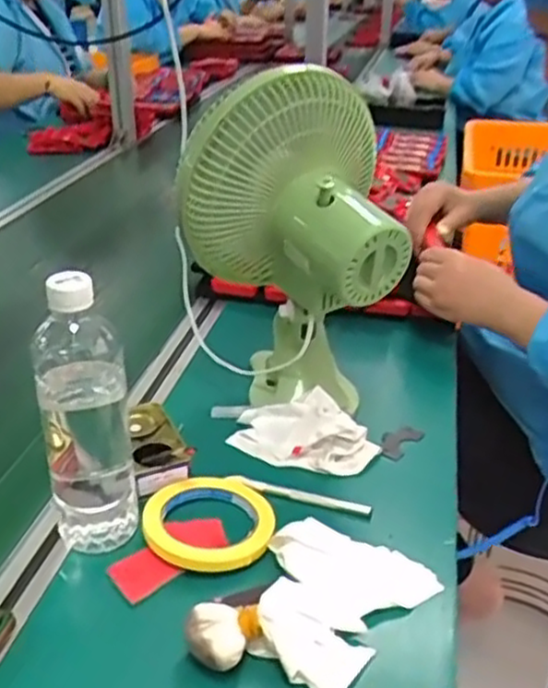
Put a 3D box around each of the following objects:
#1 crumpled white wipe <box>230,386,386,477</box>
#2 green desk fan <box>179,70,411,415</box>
[{"bbox_3d":[0.029,0.081,0.678,0.126,0.034,0.087,19,33,30],"label":"crumpled white wipe"},{"bbox_3d":[0.012,-0.082,0.703,0.176,0.297,0.226,-1,28,-4],"label":"green desk fan"}]

